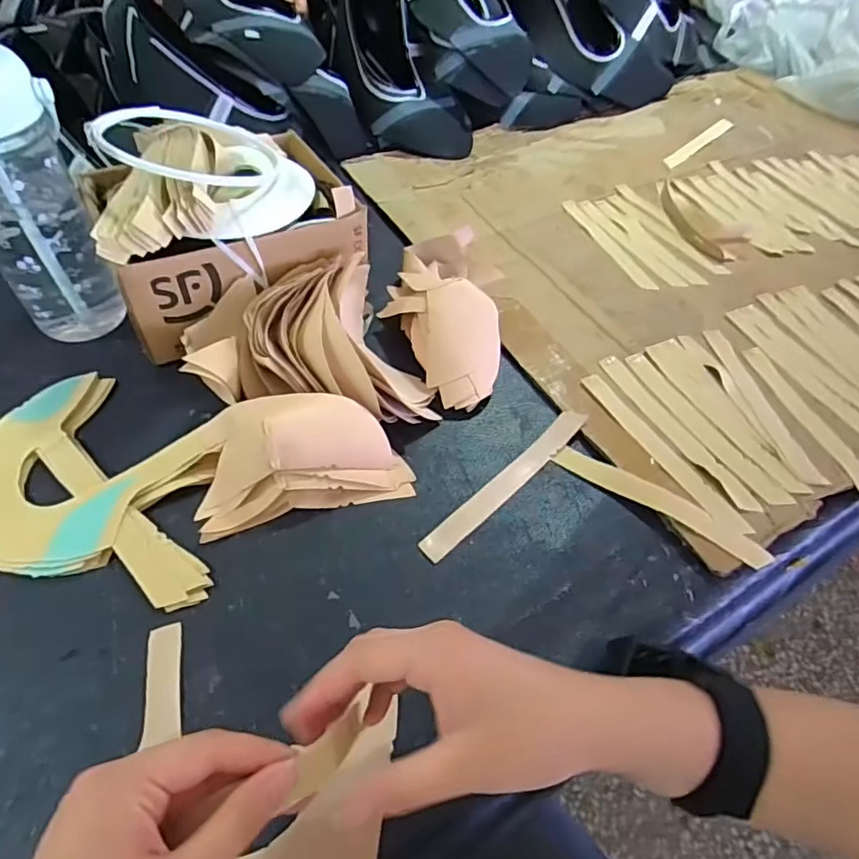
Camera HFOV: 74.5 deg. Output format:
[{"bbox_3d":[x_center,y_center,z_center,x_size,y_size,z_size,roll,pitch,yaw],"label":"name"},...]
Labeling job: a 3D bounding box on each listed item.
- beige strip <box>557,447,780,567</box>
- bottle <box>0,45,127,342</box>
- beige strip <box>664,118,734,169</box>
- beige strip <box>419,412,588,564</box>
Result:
[{"bbox_3d":[0.173,0.056,0.428,0.163,0.013,0.022,30,56,18],"label":"beige strip"},{"bbox_3d":[-0.311,-0.168,0.437,0.074,0.209,0.080,11,52,5],"label":"bottle"},{"bbox_3d":[0.378,-0.403,0.792,0.021,0.005,0.178,40,62,22],"label":"beige strip"},{"bbox_3d":[0.061,0.039,0.442,0.178,0.005,0.022,-38,58,-26],"label":"beige strip"}]

